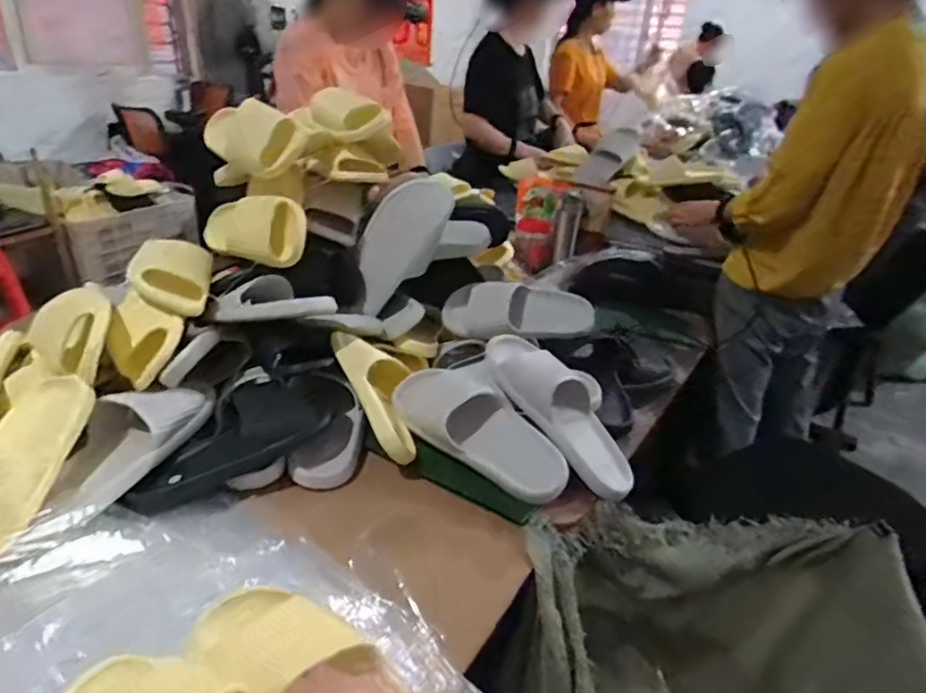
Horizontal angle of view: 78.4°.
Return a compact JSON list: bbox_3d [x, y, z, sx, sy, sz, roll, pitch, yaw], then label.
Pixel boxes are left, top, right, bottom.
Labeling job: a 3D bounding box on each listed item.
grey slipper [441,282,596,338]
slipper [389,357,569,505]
[{"bbox_3d":[0.097,-0.057,0.999,0.260,0.080,0.103,0,69,-5],"label":"grey slipper"},{"bbox_3d":[0.024,0.108,0.777,0.272,0.085,0.098,33,37,22],"label":"slipper"}]

